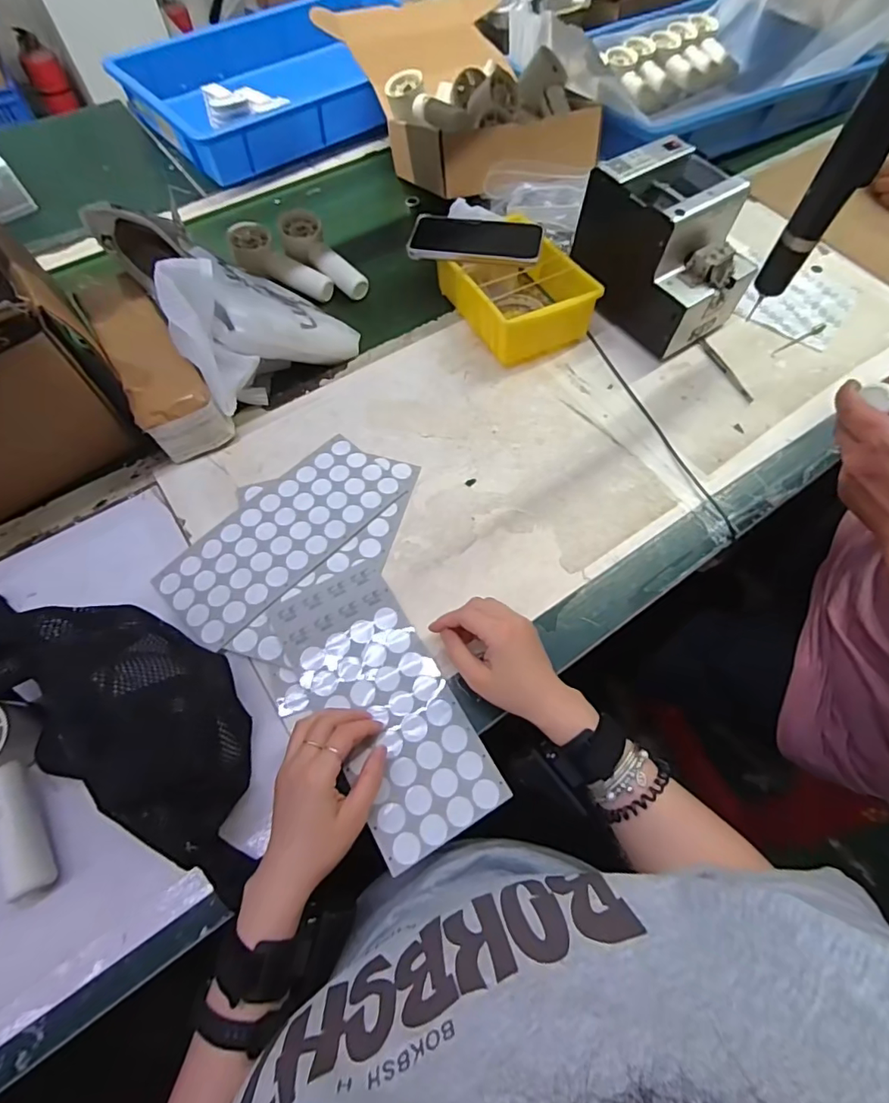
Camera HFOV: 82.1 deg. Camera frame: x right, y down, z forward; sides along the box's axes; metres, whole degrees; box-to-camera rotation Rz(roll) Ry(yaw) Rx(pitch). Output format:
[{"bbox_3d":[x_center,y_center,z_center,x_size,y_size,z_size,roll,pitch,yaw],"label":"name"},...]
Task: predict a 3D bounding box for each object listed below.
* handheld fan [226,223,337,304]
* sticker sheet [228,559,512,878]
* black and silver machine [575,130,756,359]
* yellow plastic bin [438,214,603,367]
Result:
[{"bbox_3d":[-0.228,-0.385,0.687,0.153,0.043,0.064,34,69,15],"label":"handheld fan"},{"bbox_3d":[-0.059,0.131,0.448,0.132,0.007,0.246,-36,71,-16],"label":"sticker sheet"},{"bbox_3d":[0.268,-0.360,0.616,0.137,0.147,0.174,-29,68,-14],"label":"black and silver machine"},{"bbox_3d":[0.086,-0.332,0.645,0.134,0.067,0.191,-22,66,-11],"label":"yellow plastic bin"}]

